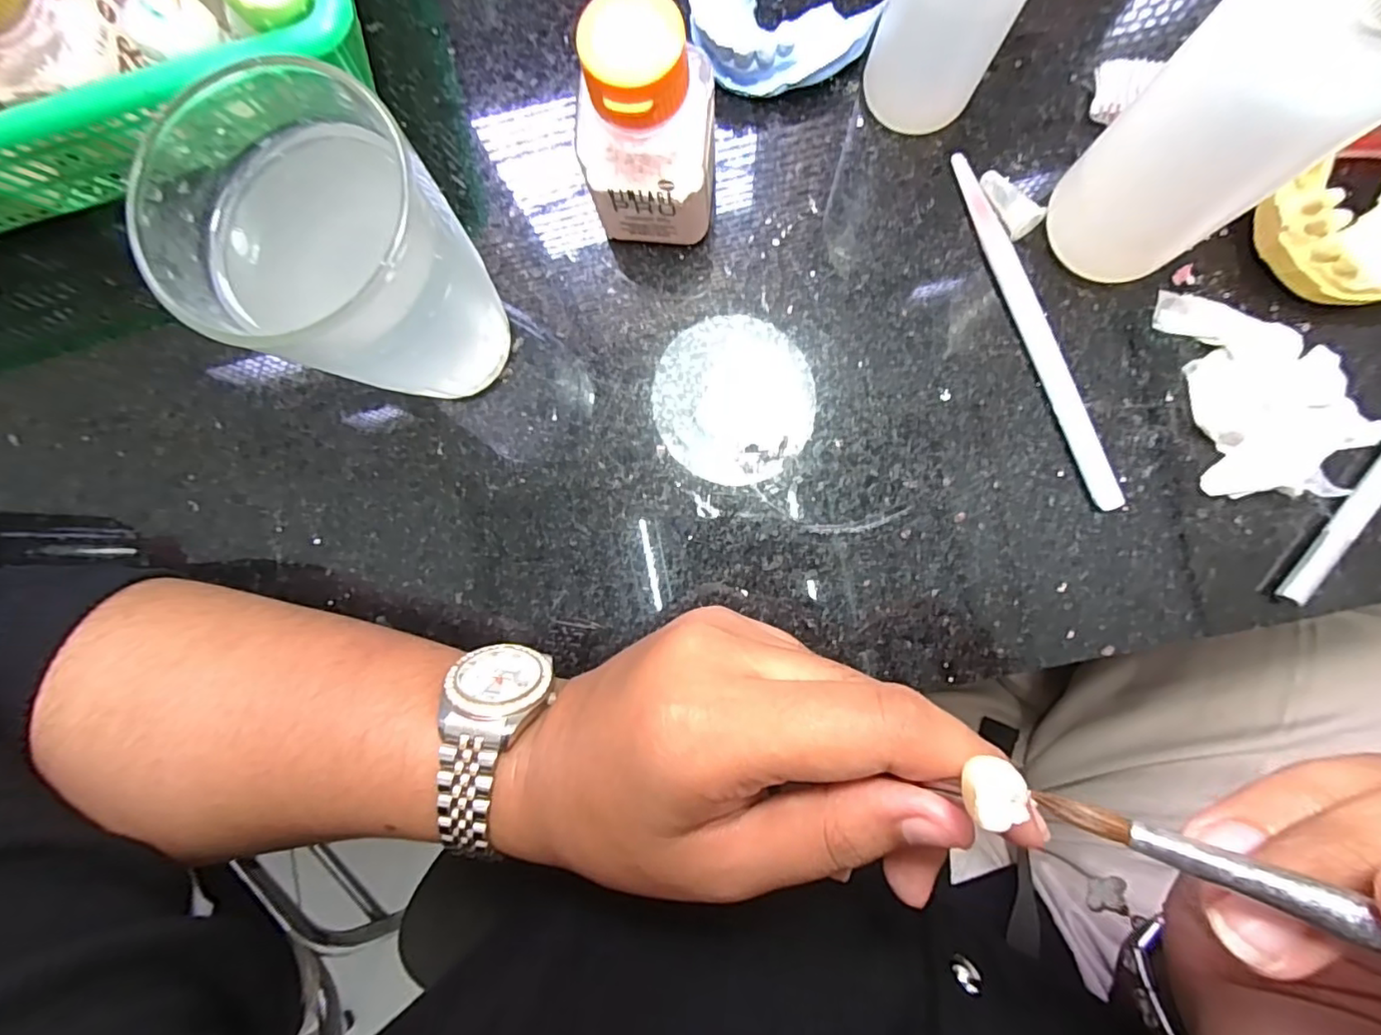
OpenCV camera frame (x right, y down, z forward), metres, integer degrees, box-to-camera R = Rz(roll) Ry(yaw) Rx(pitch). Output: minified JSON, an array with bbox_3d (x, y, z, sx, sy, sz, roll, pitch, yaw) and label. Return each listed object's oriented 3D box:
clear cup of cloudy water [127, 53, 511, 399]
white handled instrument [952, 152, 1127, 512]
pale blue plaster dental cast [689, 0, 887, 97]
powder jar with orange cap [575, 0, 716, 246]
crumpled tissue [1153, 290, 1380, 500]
[{"bbox_3d":[-0.095,-0.074,0.179,0.063,0.094,0.070,-41,86,1],"label":"clear cup of cloudy water"},{"bbox_3d":[0.124,-0.068,0.212,0.009,0.004,0.137,-22,87,2],"label":"white handled instrument"},{"bbox_3d":[0.027,-0.188,0.214,0.061,0.021,0.066,-26,87,2],"label":"pale blue plaster dental cast"},{"bbox_3d":[-0.013,-0.124,0.188,0.041,0.072,0.041,0,88,3],"label":"powder jar with orange cap"},{"bbox_3d":[0.203,-0.046,0.203,0.056,0.012,0.078,-13,87,3],"label":"crumpled tissue"}]

